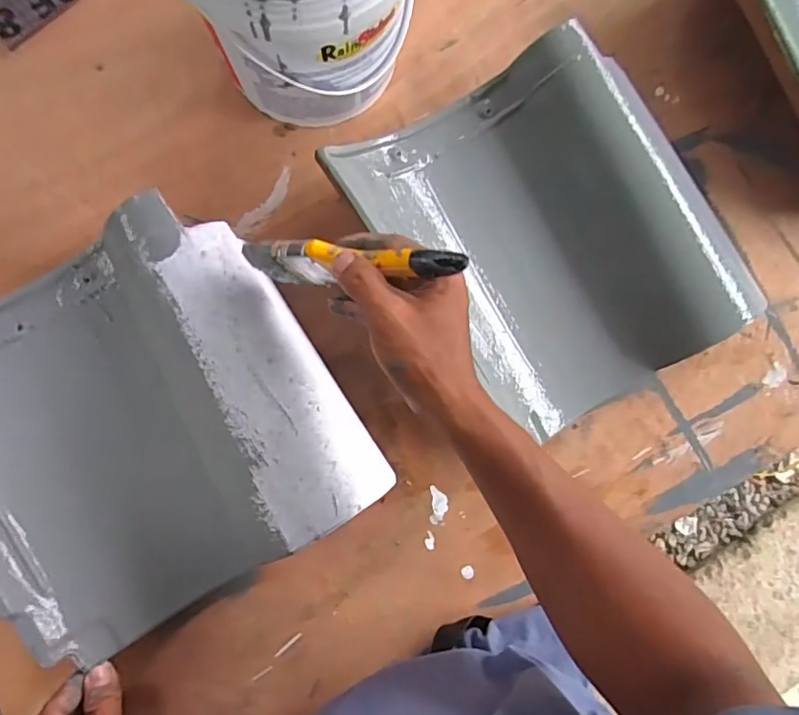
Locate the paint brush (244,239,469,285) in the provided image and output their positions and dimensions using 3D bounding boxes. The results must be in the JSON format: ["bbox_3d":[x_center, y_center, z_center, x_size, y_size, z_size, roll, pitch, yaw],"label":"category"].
[{"bbox_3d":[-0.033,-0.065,0.389,0.188,0.052,0.019,8,82,36],"label":"paint brush"}]

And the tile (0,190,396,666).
[{"bbox_3d":[-0.215,0.056,0.464,0.305,0.061,0.314,-33,87,-6],"label":"tile"}]

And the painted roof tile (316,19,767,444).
[{"bbox_3d":[0.146,-0.113,0.510,0.284,0.071,0.312,-33,87,-6],"label":"painted roof tile"}]

